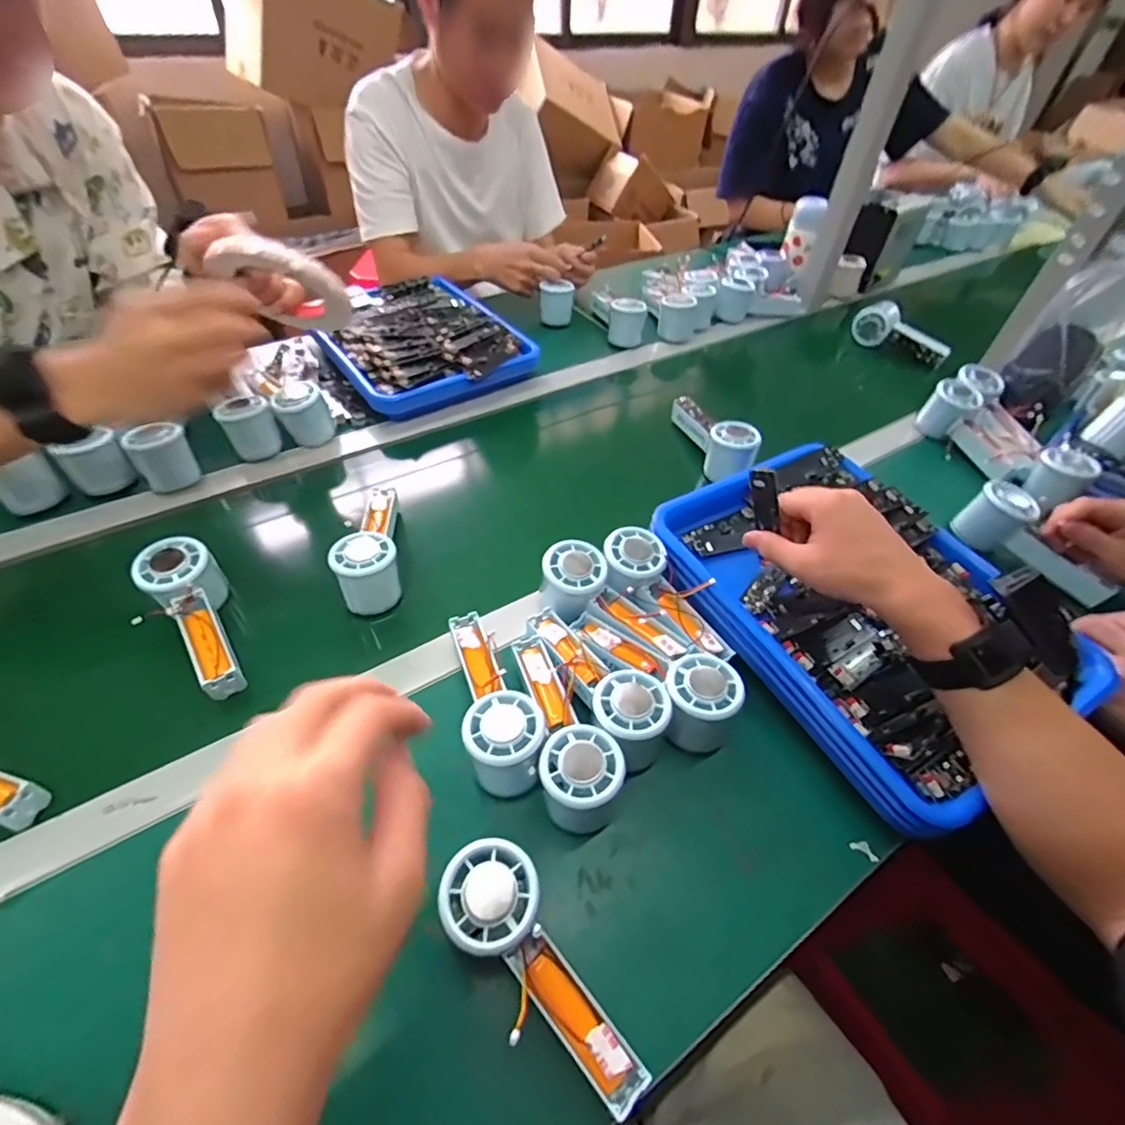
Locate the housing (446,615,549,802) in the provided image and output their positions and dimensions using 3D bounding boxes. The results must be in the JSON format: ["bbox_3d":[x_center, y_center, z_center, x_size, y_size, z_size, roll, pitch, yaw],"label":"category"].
[{"bbox_3d":[-0.058,0.102,0.429,0.053,0.054,0.157,-13,50,-15],"label":"housing"}]

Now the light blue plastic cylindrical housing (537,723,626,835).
[{"bbox_3d":[0.012,0.157,0.389,0.057,0.064,0.056,2,48,-2],"label":"light blue plastic cylindrical housing"}]

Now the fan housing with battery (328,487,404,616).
[{"bbox_3d":[-0.193,-0.025,0.541,0.054,0.057,0.150,-8,49,-11],"label":"fan housing with battery"}]

